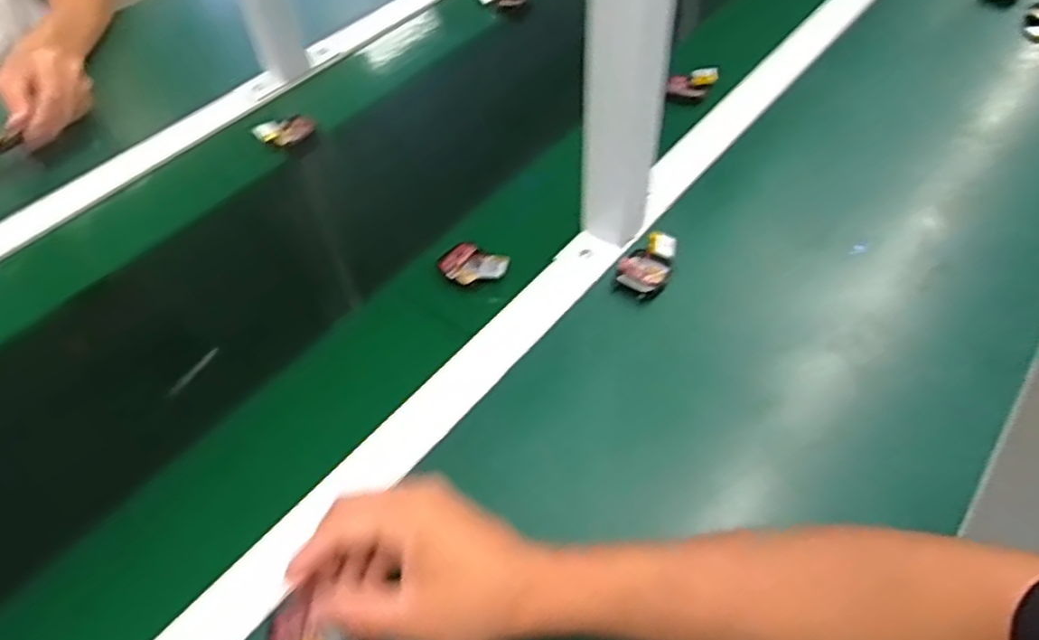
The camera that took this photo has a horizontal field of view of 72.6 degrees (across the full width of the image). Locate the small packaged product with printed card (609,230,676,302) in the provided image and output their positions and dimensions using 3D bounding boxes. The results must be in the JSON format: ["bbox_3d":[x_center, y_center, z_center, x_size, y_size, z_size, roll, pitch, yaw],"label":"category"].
[{"bbox_3d":[0.104,-0.043,0.570,0.039,0.017,0.065,24,56,21],"label":"small packaged product with printed card"}]

